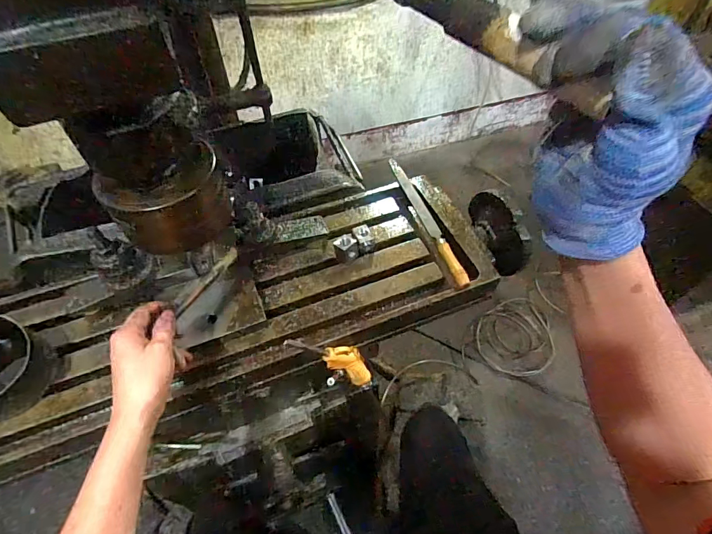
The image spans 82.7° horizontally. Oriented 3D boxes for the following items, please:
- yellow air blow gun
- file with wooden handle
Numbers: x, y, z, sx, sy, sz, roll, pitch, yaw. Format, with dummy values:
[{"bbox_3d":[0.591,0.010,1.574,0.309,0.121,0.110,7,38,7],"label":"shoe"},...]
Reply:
[{"bbox_3d":[-0.019,0.130,0.555,0.058,0.186,0.022,-25,54,11],"label":"yellow air blow gun"},{"bbox_3d":[0.110,-0.081,0.641,0.020,0.020,0.279,-13,55,-10],"label":"file with wooden handle"}]

